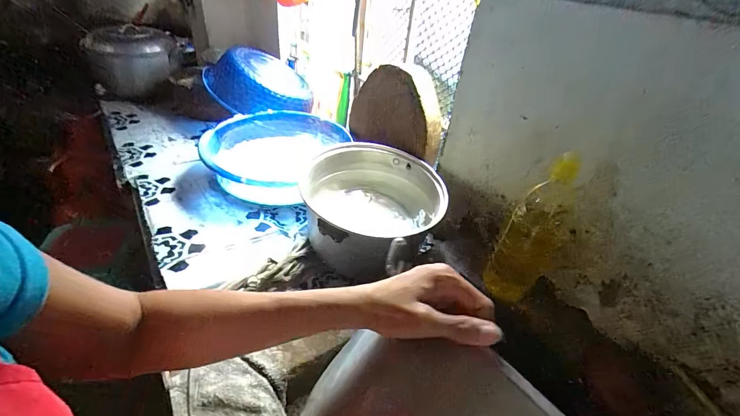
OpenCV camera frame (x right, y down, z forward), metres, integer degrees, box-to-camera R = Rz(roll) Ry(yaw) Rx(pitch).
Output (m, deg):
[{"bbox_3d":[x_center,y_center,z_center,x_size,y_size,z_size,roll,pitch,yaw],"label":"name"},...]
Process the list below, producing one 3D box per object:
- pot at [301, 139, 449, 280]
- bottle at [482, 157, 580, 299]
[{"bbox_3d":[0.012,-0.009,0.685,0.251,0.127,0.251,5,37,-3],"label":"pot"},{"bbox_3d":[0.259,0.042,0.550,0.078,0.290,0.077,29,42,26],"label":"bottle"}]

